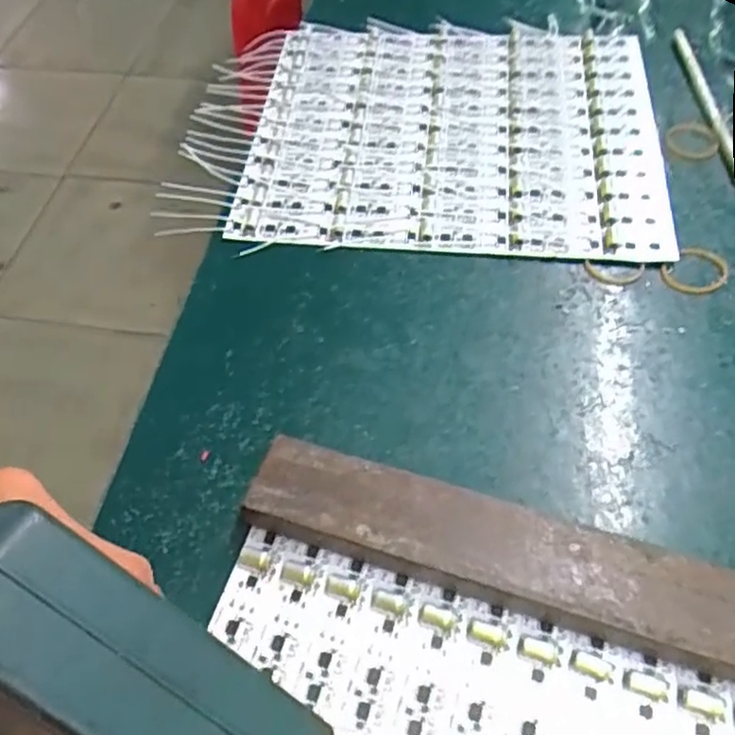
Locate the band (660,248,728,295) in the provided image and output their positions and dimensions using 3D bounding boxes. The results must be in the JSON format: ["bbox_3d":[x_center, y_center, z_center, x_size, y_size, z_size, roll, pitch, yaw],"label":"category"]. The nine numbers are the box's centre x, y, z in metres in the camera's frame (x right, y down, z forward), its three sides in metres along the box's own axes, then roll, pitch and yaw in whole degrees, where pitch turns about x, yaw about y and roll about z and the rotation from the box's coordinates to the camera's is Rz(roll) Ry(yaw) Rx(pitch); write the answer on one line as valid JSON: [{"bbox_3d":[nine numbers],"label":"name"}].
[{"bbox_3d":[0.156,-0.047,0.319,0.030,0.004,0.025,6,57,6],"label":"band"}]

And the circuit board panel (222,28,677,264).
[{"bbox_3d":[0.047,-0.132,0.371,0.219,0.018,0.166,4,57,5],"label":"circuit board panel"}]

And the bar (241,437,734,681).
[{"bbox_3d":[0.052,0.069,0.243,0.193,0.018,0.036,16,59,13],"label":"bar"}]

